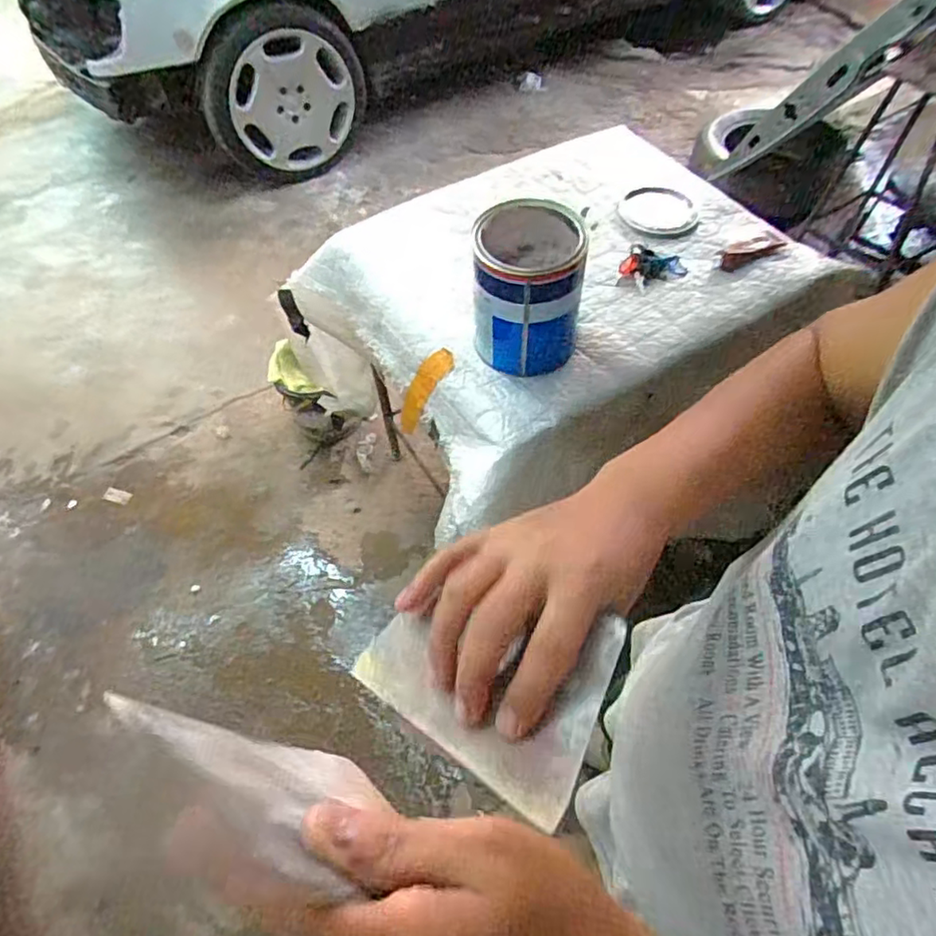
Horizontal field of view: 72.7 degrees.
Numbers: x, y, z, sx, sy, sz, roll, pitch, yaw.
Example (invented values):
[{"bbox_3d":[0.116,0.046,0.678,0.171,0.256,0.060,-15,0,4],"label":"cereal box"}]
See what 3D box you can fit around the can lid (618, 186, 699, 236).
[{"bbox_3d":[0.382,-0.516,1.269,0.149,0.018,0.153,0,53,0],"label":"can lid"}]

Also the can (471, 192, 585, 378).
[{"bbox_3d":[0.088,-0.270,0.975,0.155,0.216,0.159,0,53,0],"label":"can"}]

